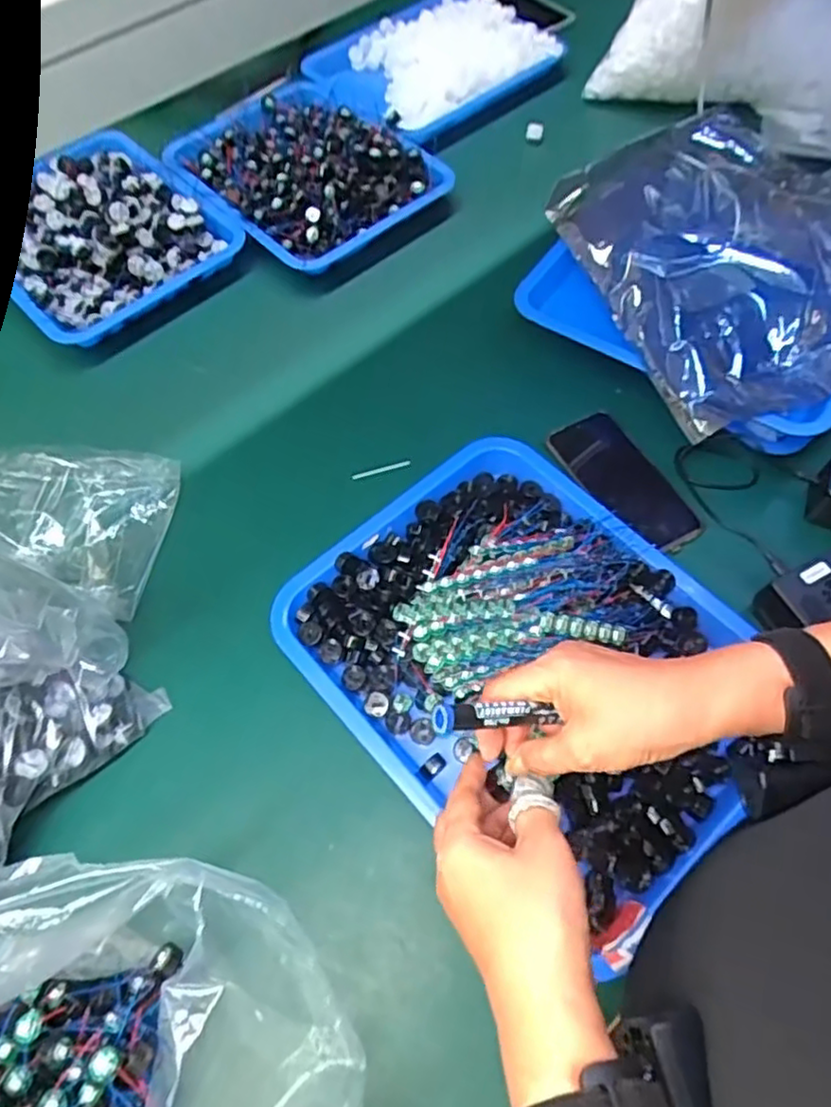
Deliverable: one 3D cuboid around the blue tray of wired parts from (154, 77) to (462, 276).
[{"bbox_3d":[-0.132,-0.469,0.800,0.231,0.050,0.303,-40,68,-18],"label":"blue tray of wired parts"}]

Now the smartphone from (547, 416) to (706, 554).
[{"bbox_3d":[0.203,-0.069,0.648,0.073,0.015,0.160,-31,66,-14],"label":"smartphone"}]

